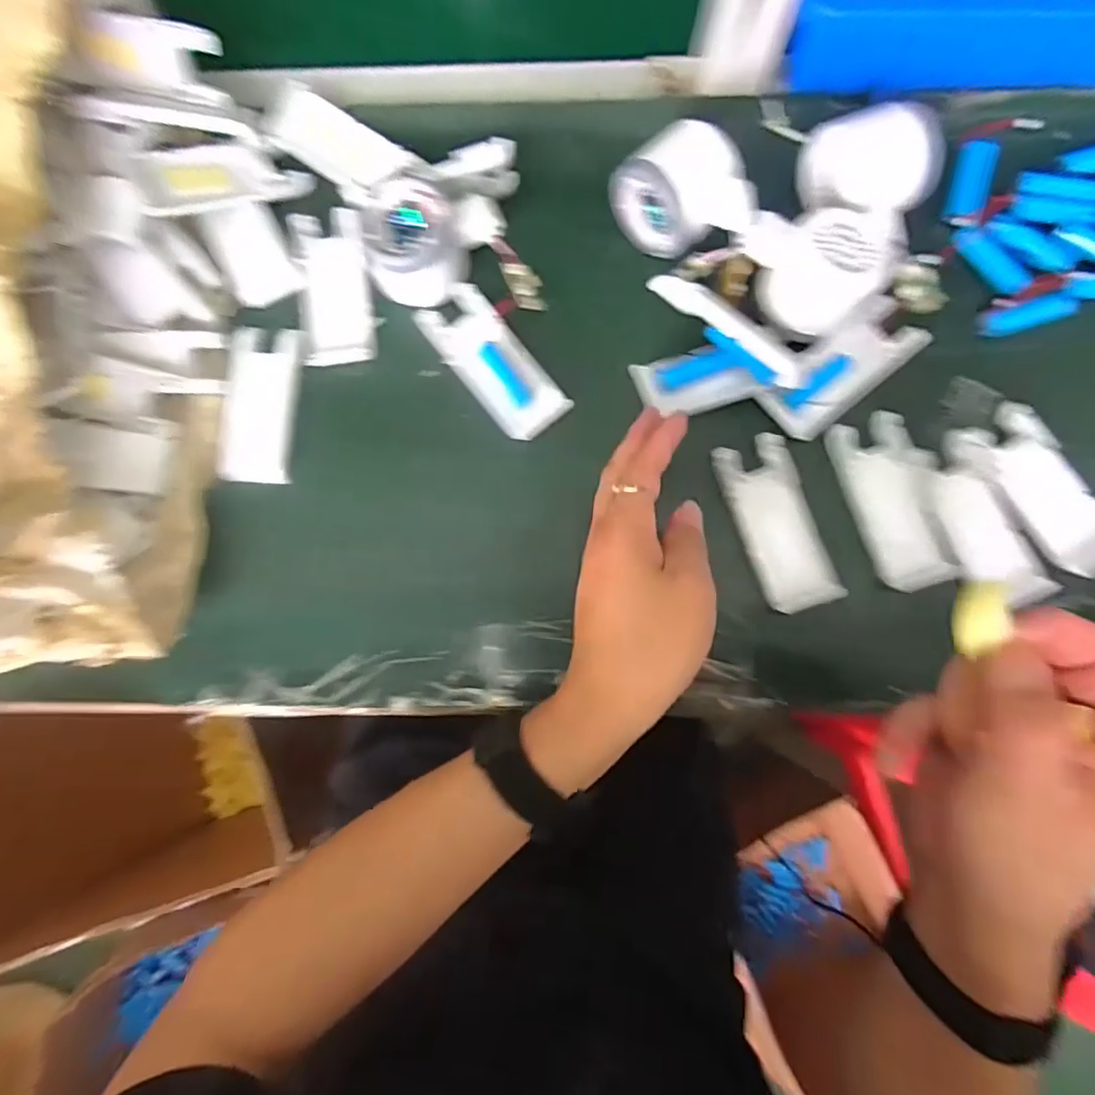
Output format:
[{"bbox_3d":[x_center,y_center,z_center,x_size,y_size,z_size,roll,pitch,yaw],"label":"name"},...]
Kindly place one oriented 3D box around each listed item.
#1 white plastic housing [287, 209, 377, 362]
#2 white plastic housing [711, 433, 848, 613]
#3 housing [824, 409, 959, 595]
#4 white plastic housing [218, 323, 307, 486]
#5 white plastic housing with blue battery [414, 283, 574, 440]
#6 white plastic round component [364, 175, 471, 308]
[{"bbox_3d":[-0.140,-0.171,0.382,0.048,0.017,0.105,-9,84,0],"label":"white plastic housing"},{"bbox_3d":[0.140,-0.016,0.357,0.045,0.011,0.106,-19,84,-1],"label":"white plastic housing"},{"bbox_3d":[0.213,-0.028,0.358,0.050,0.008,0.106,-15,84,-1],"label":"housing"},{"bbox_3d":[-0.184,-0.092,0.378,0.046,0.009,0.101,6,84,1],"label":"white plastic housing"},{"bbox_3d":[-0.034,-0.119,0.379,0.044,0.014,0.108,-40,85,-3],"label":"white plastic housing with blue battery"},{"bbox_3d":[-0.085,-0.188,0.360,0.059,0.037,0.055,0,84,1],"label":"white plastic round component"}]

